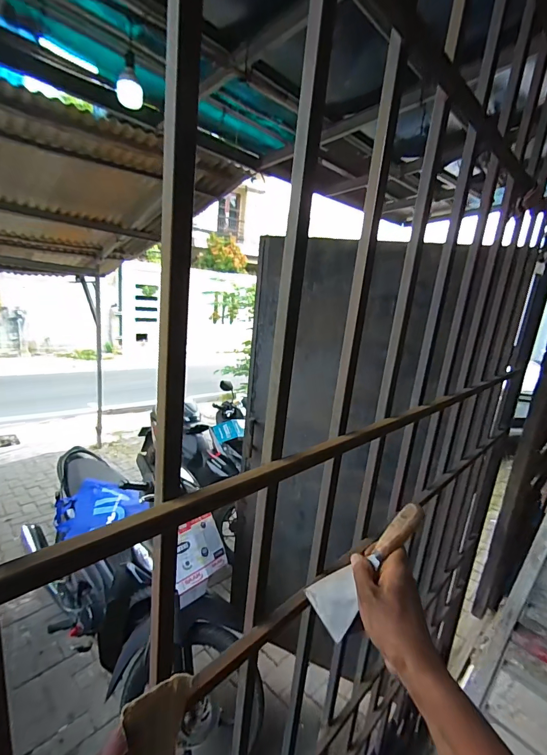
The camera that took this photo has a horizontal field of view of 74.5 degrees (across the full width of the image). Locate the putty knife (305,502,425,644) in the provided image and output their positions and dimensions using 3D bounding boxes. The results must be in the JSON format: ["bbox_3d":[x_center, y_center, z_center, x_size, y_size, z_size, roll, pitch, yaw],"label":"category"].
[{"bbox_3d":[0.119,0.221,0.429,0.021,0.171,0.069,49,-6,-27],"label":"putty knife"}]

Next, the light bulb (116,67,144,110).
[{"bbox_3d":[-0.515,-1.042,1.293,0.088,0.135,0.096,0,16,-21],"label":"light bulb"}]

